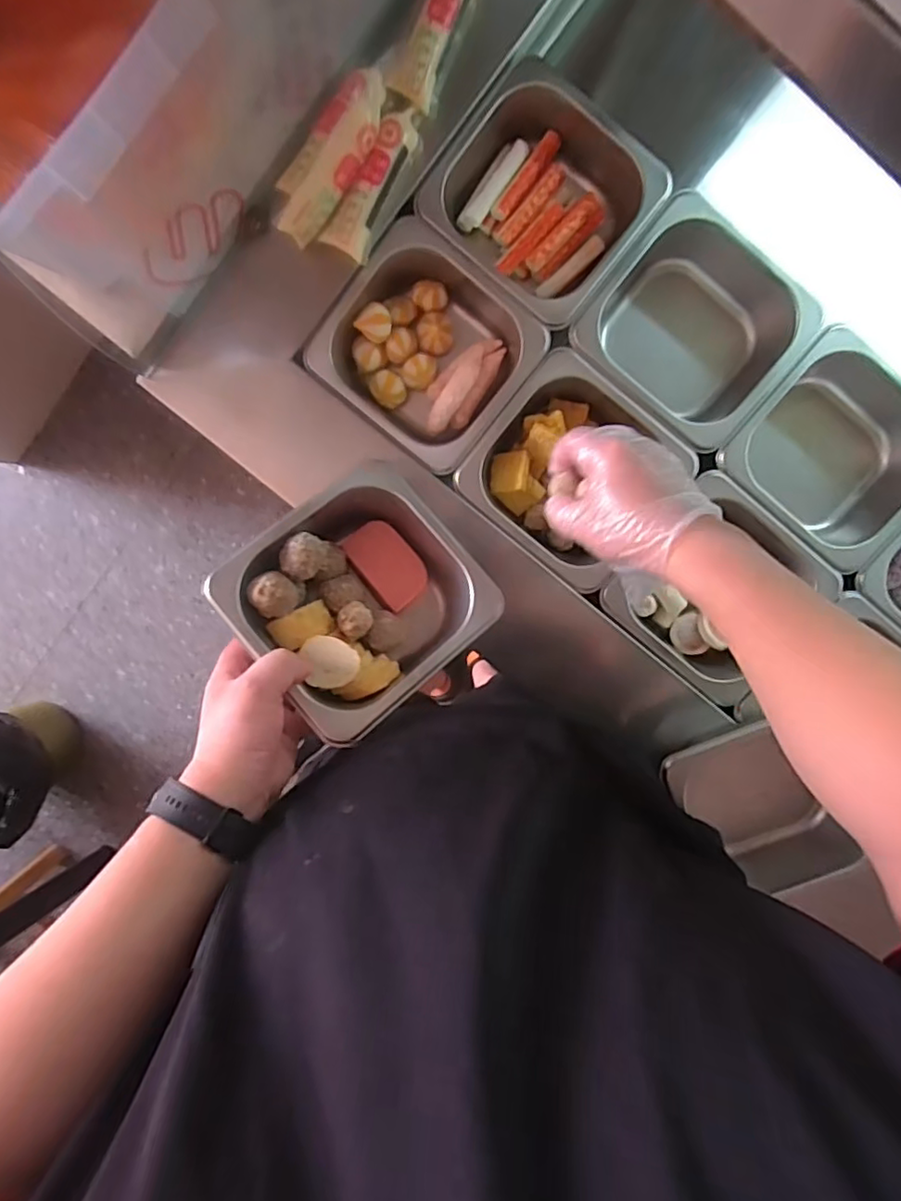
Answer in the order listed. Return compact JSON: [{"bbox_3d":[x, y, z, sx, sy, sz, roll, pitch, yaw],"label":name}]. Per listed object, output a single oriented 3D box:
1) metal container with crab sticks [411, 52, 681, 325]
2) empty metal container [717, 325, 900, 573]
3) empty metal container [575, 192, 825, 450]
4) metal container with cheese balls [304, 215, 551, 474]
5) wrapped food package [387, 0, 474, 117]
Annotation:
[{"bbox_3d":[0.089,-0.366,0.561,0.175,0.072,0.187,39,99,-4],"label":"metal container with crab sticks"},{"bbox_3d":[0.355,-0.143,0.599,0.169,0.117,0.163,39,99,-4],"label":"empty metal container"},{"bbox_3d":[0.223,-0.254,0.594,0.178,0.109,0.168,37,99,-4],"label":"empty metal container"},{"bbox_3d":[-0.019,-0.233,0.581,0.173,0.077,0.169,38,99,-4],"label":"metal container with cheese balls"},{"bbox_3d":[-0.008,-0.468,0.495,0.034,0.030,0.133,22,100,-2],"label":"wrapped food package"}]

